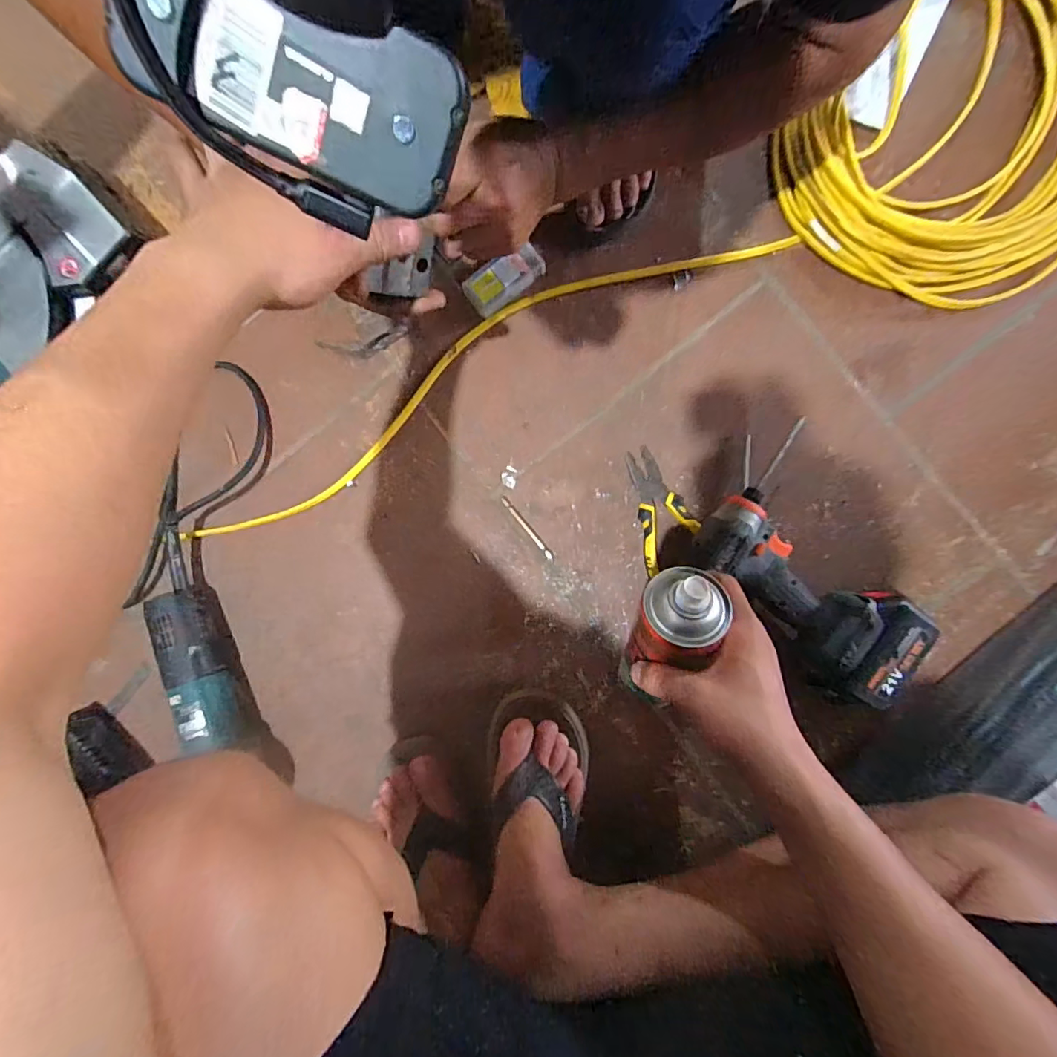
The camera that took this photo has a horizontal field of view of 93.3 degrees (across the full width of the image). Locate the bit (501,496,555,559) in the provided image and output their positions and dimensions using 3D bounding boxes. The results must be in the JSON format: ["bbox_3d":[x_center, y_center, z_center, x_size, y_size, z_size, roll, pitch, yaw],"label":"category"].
[{"bbox_3d":[-0.001,-0.001,0.596,0.010,0.004,0.094,-39,86,4],"label":"bit"}]

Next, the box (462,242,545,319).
[{"bbox_3d":[-0.027,-0.293,0.587,0.095,0.022,0.044,-35,86,5],"label":"box"}]

